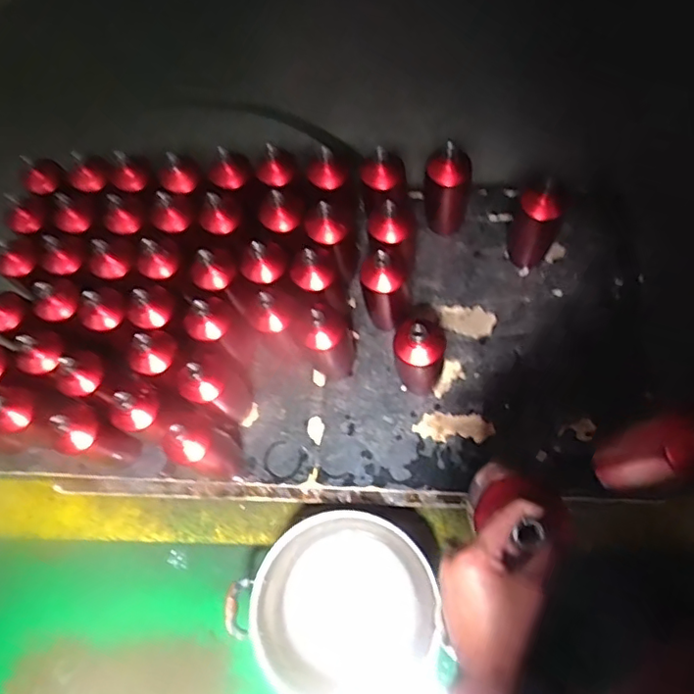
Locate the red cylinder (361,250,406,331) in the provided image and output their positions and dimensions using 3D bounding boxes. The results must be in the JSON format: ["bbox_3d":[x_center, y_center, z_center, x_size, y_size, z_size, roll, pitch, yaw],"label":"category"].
[{"bbox_3d":[0.066,-0.100,1.030,0.076,0.223,0.074,2,70,8],"label":"red cylinder"}]

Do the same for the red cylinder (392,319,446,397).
[{"bbox_3d":[0.115,0.016,0.957,0.072,0.213,0.069,-1,67,2],"label":"red cylinder"}]

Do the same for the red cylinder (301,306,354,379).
[{"bbox_3d":[-0.032,-0.014,0.993,0.080,0.178,0.096,-11,67,-2],"label":"red cylinder"}]

